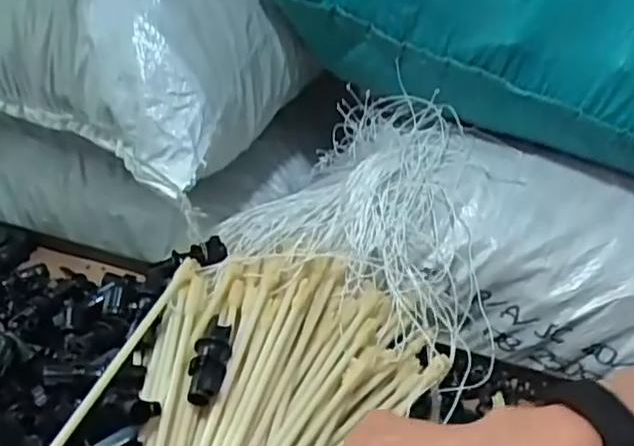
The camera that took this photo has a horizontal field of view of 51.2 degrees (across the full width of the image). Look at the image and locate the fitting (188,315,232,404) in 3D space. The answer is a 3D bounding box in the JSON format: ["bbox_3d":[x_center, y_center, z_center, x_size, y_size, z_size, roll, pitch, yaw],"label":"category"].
[{"bbox_3d":[-0.071,0.089,0.442,0.025,0.018,0.066,-3,34,-3],"label":"fitting"}]

